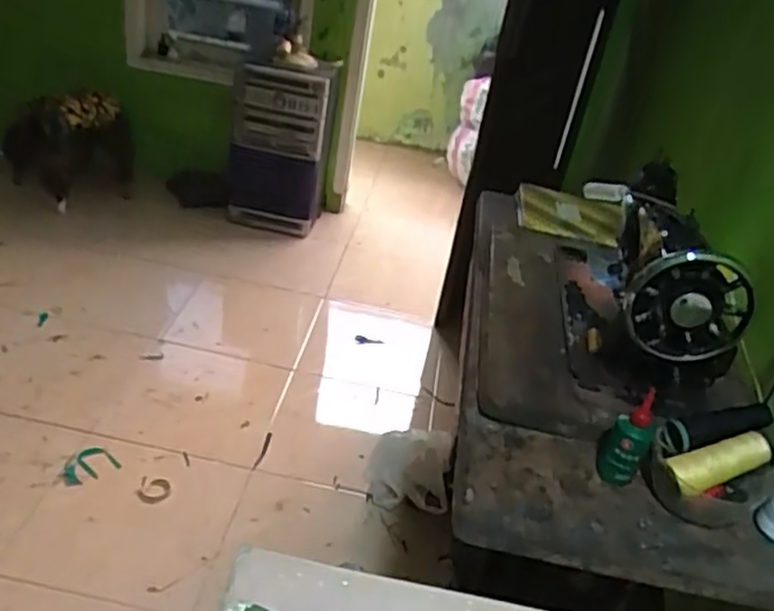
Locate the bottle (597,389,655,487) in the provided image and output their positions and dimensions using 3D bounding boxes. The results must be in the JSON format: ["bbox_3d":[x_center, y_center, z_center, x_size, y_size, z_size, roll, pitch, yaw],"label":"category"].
[{"bbox_3d":[0.260,0.146,0.776,0.046,0.119,0.039,22,34,17],"label":"bottle"}]

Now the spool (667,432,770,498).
[{"bbox_3d":[0.349,0.166,0.754,0.107,0.031,0.037,-19,35,-6],"label":"spool"}]

